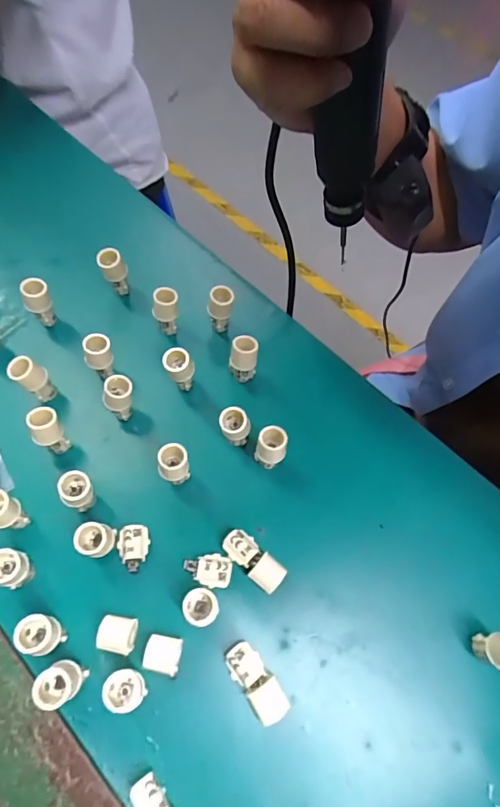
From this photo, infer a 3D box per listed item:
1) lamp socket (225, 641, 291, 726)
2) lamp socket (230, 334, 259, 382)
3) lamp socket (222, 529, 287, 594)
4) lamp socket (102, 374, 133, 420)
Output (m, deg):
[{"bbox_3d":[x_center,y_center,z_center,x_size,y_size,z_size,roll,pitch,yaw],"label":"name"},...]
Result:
[{"bbox_3d":[0.004,0.166,0.267,0.019,0.019,0.044,-35,73,-15],"label":"lamp socket"},{"bbox_3d":[-0.005,-0.033,0.341,0.020,0.041,0.022,6,67,0],"label":"lamp socket"},{"bbox_3d":[0.002,0.103,0.293,0.045,0.018,0.019,41,72,14],"label":"lamp socket"},{"bbox_3d":[-0.093,-0.004,0.320,0.021,0.042,0.019,-24,70,-12],"label":"lamp socket"}]

